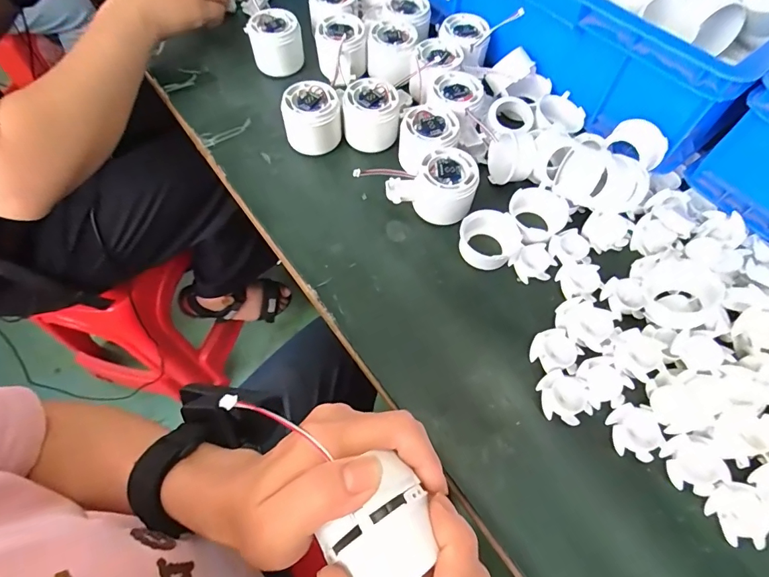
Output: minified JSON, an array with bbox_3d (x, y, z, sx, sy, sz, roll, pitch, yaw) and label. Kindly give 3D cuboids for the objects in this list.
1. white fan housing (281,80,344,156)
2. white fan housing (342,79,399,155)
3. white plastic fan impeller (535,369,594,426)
[{"bbox_3d":[-0.075,-0.177,0.452,0.059,0.052,0.054,-10,63,-6],"label":"white fan housing"},{"bbox_3d":[-0.016,-0.184,0.456,0.056,0.050,0.053,-8,63,-4],"label":"white fan housing"},{"bbox_3d":[0.142,0.086,0.340,0.039,0.009,0.038,10,63,5],"label":"white plastic fan impeller"}]

